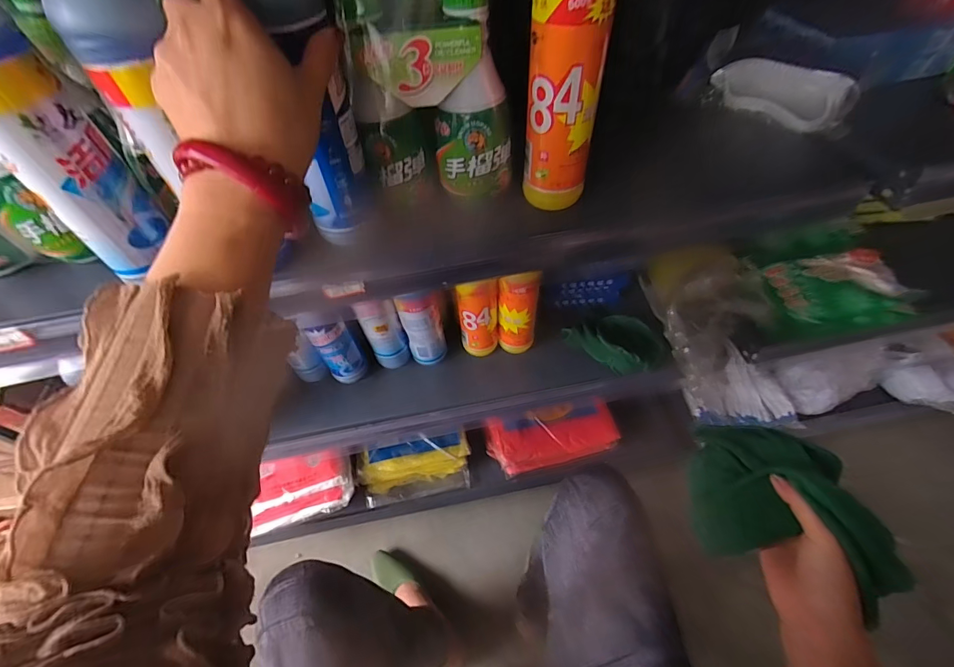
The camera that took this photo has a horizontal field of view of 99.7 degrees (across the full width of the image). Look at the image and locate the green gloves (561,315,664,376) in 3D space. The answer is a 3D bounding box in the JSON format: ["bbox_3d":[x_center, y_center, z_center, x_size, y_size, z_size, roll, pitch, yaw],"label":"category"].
[{"bbox_3d":[0.216,0.007,0.629,0.120,0.044,0.121,-20,55,-11],"label":"green gloves"}]

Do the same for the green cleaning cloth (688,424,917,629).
[{"bbox_3d":[0.274,0.149,0.368,0.096,0.129,0.155,0,54,3],"label":"green cleaning cloth"}]

